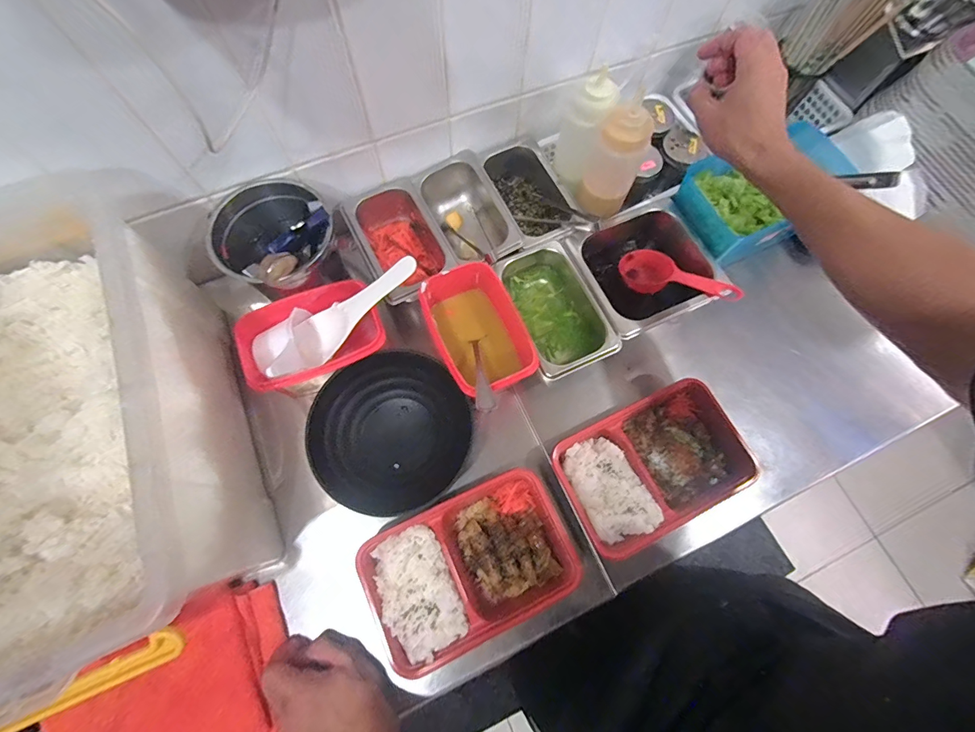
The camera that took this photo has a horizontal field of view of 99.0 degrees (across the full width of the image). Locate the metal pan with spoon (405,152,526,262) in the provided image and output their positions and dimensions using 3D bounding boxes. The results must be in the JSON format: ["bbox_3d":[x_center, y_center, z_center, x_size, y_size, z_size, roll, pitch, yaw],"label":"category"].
[{"bbox_3d":[-0.031,-0.201,0.597,0.101,0.090,0.181,-24,74,-10],"label":"metal pan with spoon"}]

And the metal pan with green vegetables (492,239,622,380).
[{"bbox_3d":[0.084,-0.070,0.557,0.100,0.071,0.175,-22,74,-9],"label":"metal pan with green vegetables"}]

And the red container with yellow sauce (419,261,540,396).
[{"bbox_3d":[-0.013,-0.035,0.525,0.107,0.087,0.155,-25,74,-10],"label":"red container with yellow sauce"}]

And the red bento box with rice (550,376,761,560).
[{"bbox_3d":[0.197,0.120,0.508,0.212,0.051,0.139,-25,74,-10],"label":"red bento box with rice"}]

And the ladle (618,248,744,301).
[{"bbox_3d":[0.253,-0.117,0.558,0.155,0.026,0.052,25,71,27],"label":"ladle"}]

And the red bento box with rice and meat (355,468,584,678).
[{"bbox_3d":[-0.018,0.219,0.461,0.215,0.038,0.141,-23,74,-10],"label":"red bento box with rice and meat"}]

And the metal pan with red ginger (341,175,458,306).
[{"bbox_3d":[-0.119,-0.165,0.571,0.102,0.070,0.171,-27,75,-11],"label":"metal pan with red ginger"}]

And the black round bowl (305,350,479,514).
[{"bbox_3d":[-0.115,0.079,0.515,0.179,0.064,0.179,2,80,-11],"label":"black round bowl"}]

